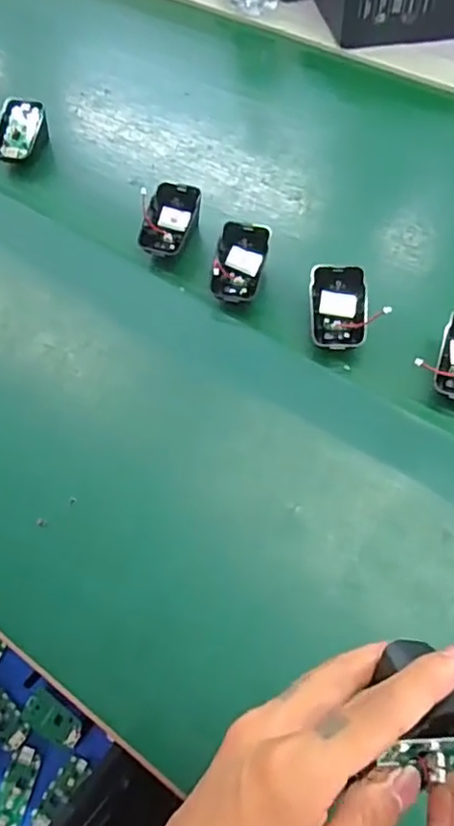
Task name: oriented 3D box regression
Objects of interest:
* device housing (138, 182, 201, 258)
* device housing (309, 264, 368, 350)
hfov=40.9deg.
[{"bbox_3d":[-0.052,-0.172,0.555,0.045,0.044,0.060,12,61,11],"label":"device housing"},{"bbox_3d":[0.090,-0.086,0.492,0.045,0.018,0.067,2,91,0],"label":"device housing"}]

